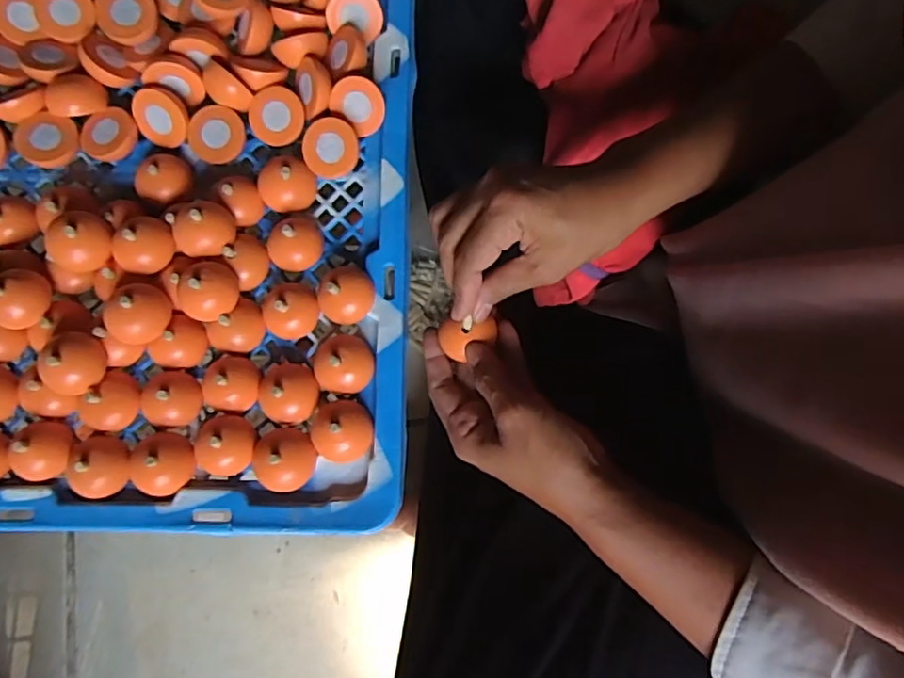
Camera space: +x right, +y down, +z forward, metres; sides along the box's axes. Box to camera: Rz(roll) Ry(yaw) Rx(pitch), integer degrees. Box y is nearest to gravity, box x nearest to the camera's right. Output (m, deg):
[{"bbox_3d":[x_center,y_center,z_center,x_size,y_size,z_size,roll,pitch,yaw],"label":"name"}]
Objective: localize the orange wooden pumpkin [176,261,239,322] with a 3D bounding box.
[{"bbox_3d":[-0.156,-0.031,0.388,0.034,0.035,0.037,-2,80,1],"label":"orange wooden pumpkin"}]

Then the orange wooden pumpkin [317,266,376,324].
[{"bbox_3d":[-0.068,-0.029,0.392,0.036,0.025,0.034,0,80,1],"label":"orange wooden pumpkin"}]

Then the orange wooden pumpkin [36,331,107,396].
[{"bbox_3d":[-0.238,0.014,0.376,0.038,0.033,0.038,6,80,2],"label":"orange wooden pumpkin"}]

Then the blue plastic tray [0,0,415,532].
[{"bbox_3d":[-0.206,-0.117,0.410,0.350,0.039,0.467,0,80,-1],"label":"blue plastic tray"}]

